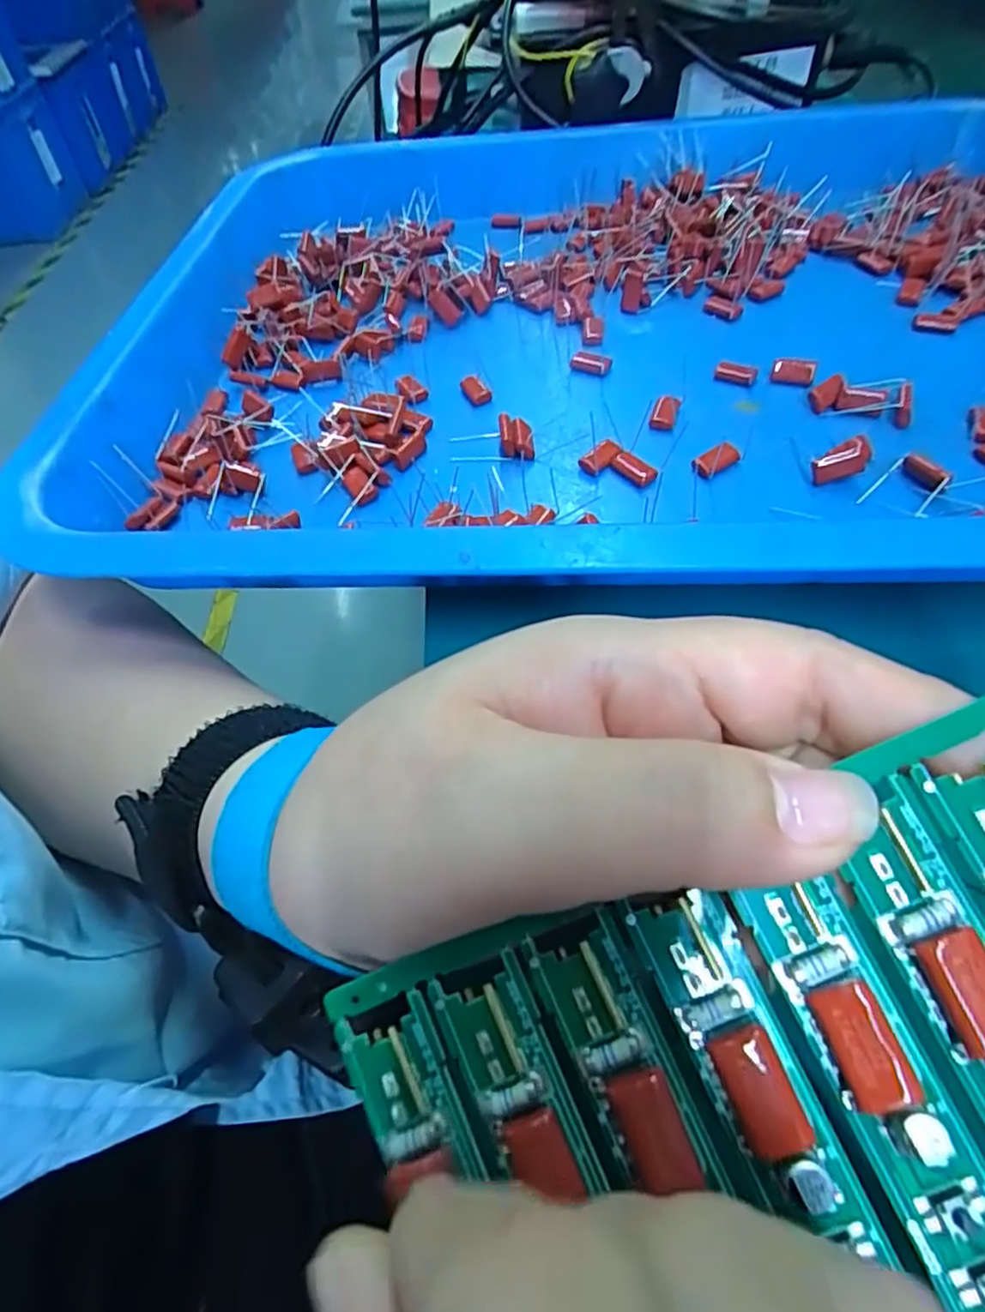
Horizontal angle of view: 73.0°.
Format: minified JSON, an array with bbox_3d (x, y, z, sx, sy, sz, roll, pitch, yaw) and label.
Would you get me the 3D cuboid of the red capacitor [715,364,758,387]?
[{"bbox_3d":[0.096,-0.111,0.263,0.016,0.006,0.008,15,56,14],"label":"red capacitor"}]

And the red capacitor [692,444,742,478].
[{"bbox_3d":[0.080,-0.070,0.237,0.018,0.005,0.007,-30,57,-18],"label":"red capacitor"}]

